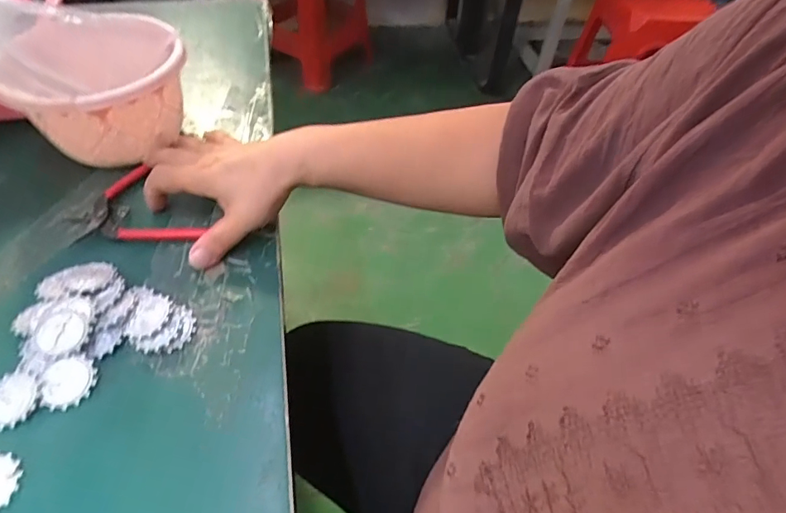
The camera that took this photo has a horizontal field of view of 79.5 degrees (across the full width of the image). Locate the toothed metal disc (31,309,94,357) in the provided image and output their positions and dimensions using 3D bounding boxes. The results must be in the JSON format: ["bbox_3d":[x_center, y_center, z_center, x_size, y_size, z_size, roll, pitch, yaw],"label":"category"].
[{"bbox_3d":[-0.214,0.049,0.306,0.031,0.004,0.033,2,61,-5],"label":"toothed metal disc"}]

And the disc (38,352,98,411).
[{"bbox_3d":[-0.202,0.078,0.294,0.029,0.004,0.034,3,66,-12],"label":"disc"}]

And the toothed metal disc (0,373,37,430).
[{"bbox_3d":[-0.232,0.086,0.287,0.029,0.007,0.033,-28,56,-24],"label":"toothed metal disc"}]

